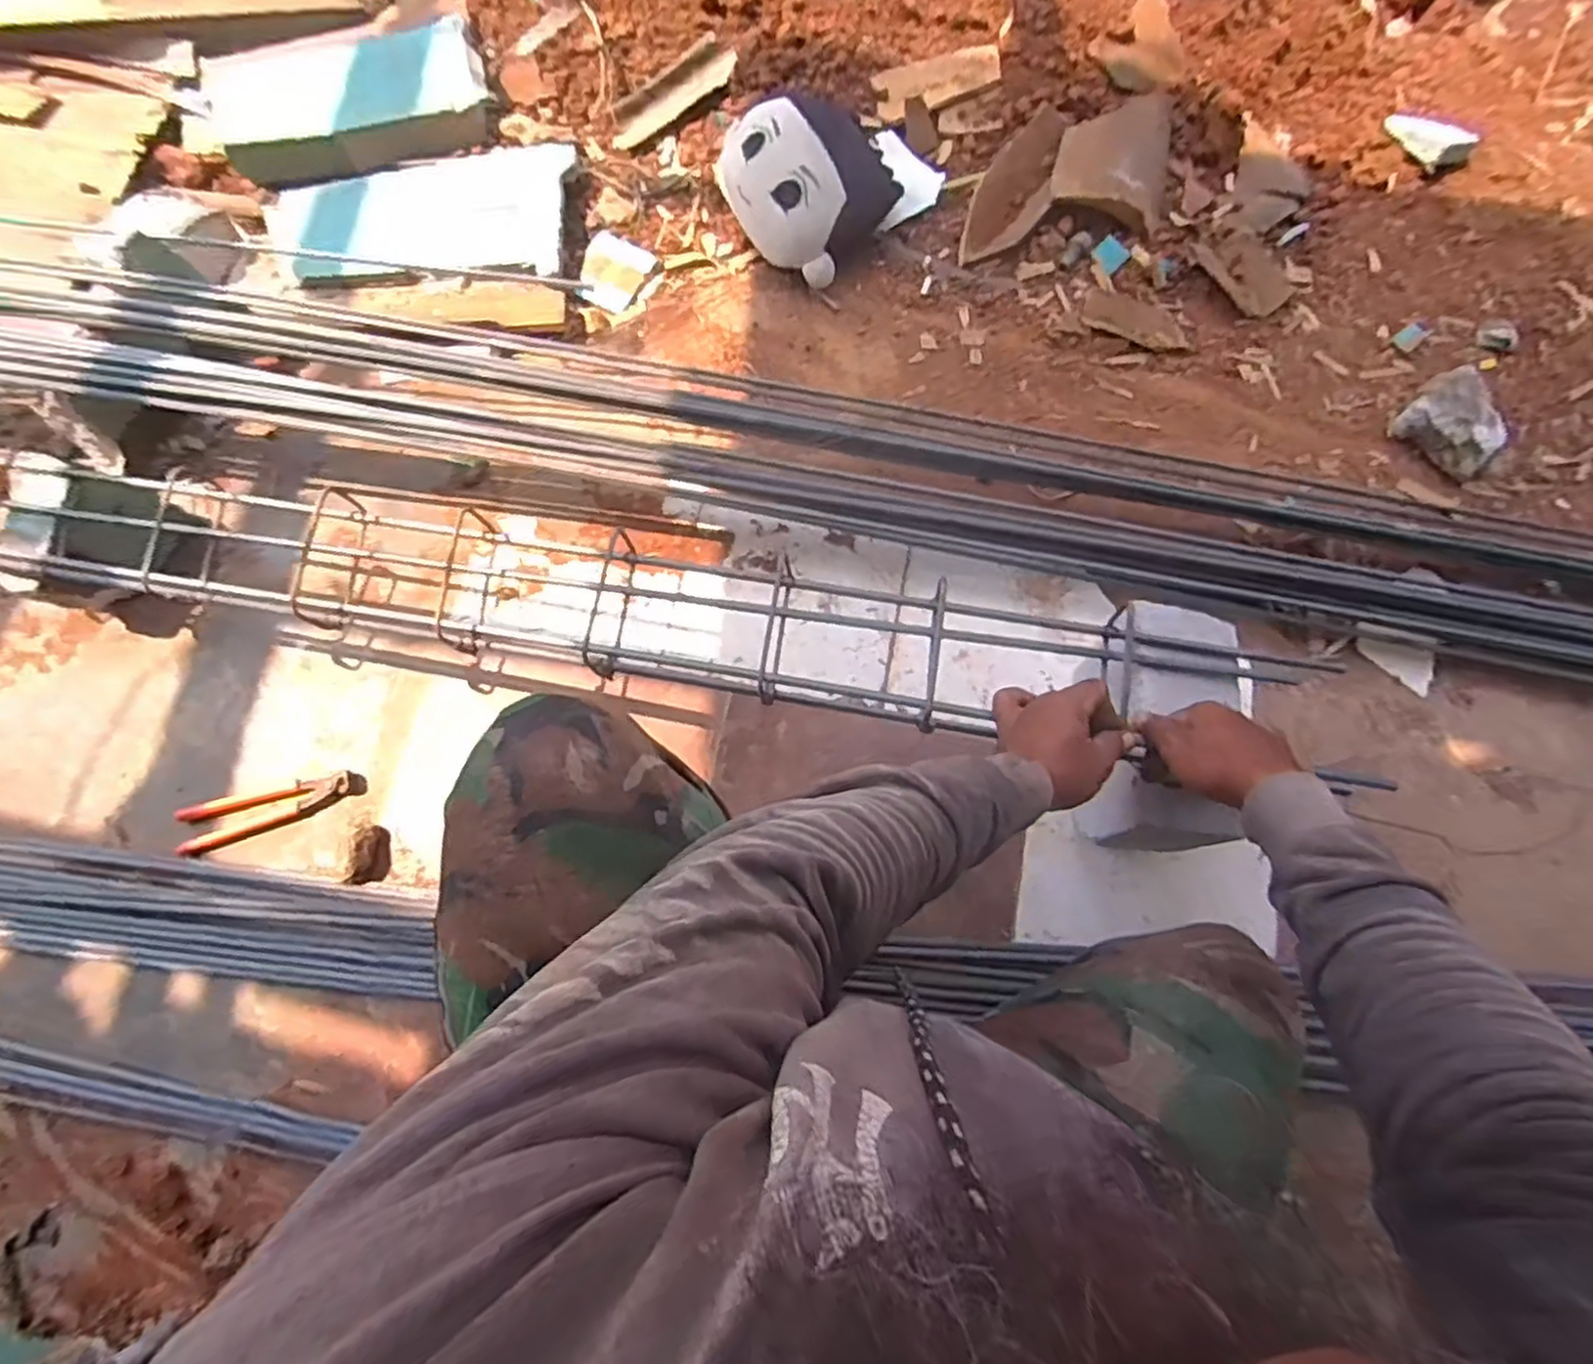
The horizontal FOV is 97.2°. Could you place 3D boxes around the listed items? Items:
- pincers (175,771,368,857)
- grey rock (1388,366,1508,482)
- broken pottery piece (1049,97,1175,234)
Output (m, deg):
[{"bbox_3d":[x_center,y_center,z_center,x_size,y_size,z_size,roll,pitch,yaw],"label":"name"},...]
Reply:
[{"bbox_3d":[-0.668,0.160,0.890,0.238,0.016,0.066,-14,74,-3],"label":"pincers"},{"bbox_3d":[0.940,-0.370,1.000,0.132,0.071,0.123,43,79,12],"label":"grey rock"},{"bbox_3d":[0.498,-0.819,1.094,0.173,0.039,0.212,15,76,6],"label":"broken pottery piece"}]

